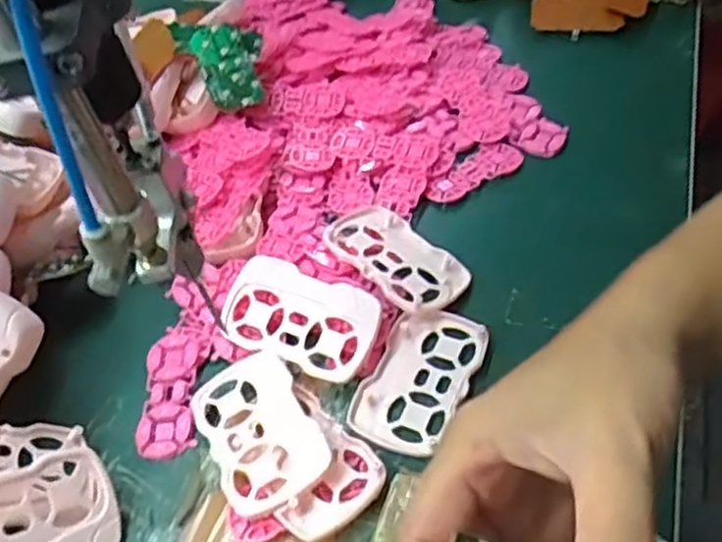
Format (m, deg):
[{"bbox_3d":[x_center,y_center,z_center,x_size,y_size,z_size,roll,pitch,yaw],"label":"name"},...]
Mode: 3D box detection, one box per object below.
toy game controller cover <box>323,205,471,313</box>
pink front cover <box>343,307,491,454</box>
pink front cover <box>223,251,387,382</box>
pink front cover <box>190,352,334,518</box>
[{"bbox_3d":[0.021,-0.011,0.444,0.055,0.015,0.089,-37,57,-26],"label":"toy game controller cover"},{"bbox_3d":[0.033,0.056,0.394,0.053,0.008,0.089,18,53,18],"label":"pink front cover"},{"bbox_3d":[-0.035,0.027,0.412,0.087,0.008,0.053,20,76,14],"label":"pink front cover"},{"bbox_3d":[-0.052,0.083,0.376,0.054,0.020,0.087,-23,52,-16],"label":"pink front cover"}]

